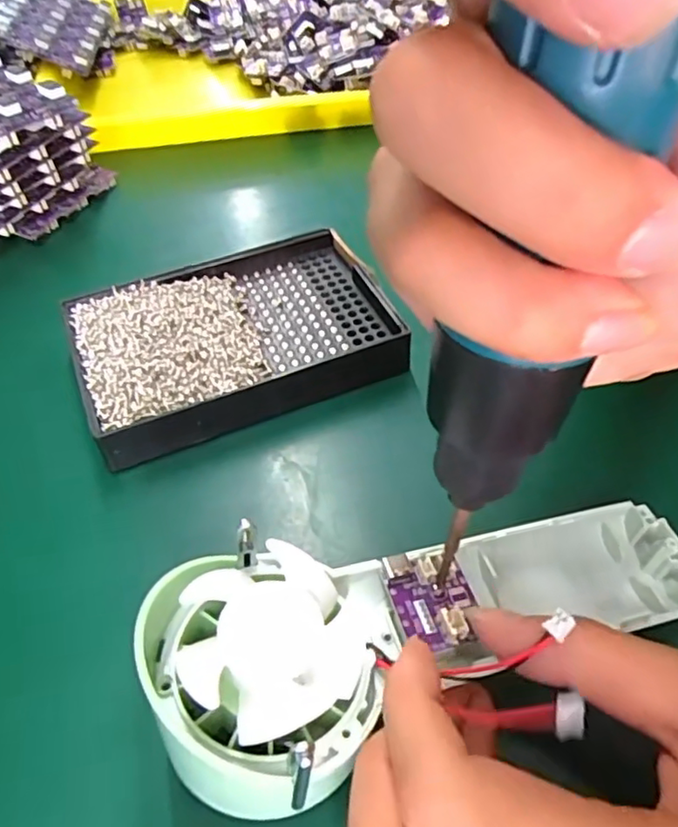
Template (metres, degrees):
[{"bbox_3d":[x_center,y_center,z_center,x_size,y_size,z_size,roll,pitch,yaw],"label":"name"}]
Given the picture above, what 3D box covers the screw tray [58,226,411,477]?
[{"bbox_3d":[-0.046,-0.035,0.281,0.136,0.023,0.094,-18,52,-13],"label":"screw tray"}]

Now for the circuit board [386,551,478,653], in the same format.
[{"bbox_3d":[0.030,0.056,0.184,0.024,0.009,0.027,-14,51,-10],"label":"circuit board"}]

